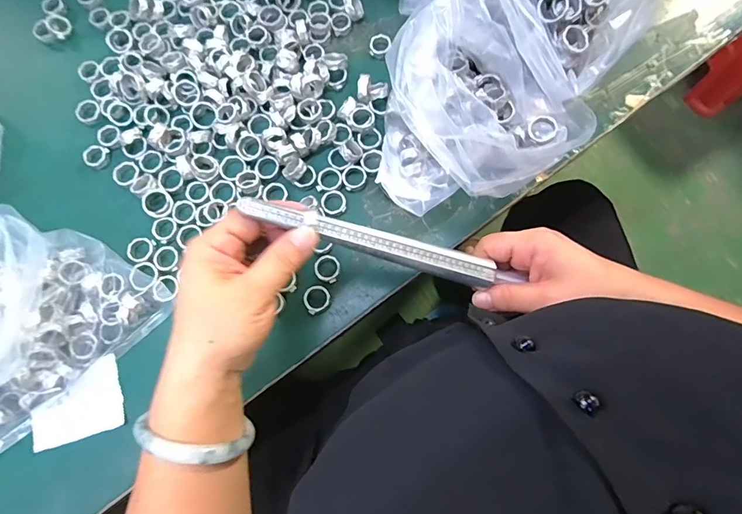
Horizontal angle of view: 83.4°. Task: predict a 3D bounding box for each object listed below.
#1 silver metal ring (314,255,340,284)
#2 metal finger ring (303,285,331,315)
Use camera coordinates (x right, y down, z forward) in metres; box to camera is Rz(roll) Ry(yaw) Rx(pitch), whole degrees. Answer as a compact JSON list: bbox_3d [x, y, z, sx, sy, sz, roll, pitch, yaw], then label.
[{"bbox_3d":[-0.036,0.009,0.338,0.021,0.009,0.021,0,76,2],"label":"silver metal ring"},{"bbox_3d":[-0.043,0.033,0.333,0.021,0.007,0.020,0,76,2],"label":"metal finger ring"}]

